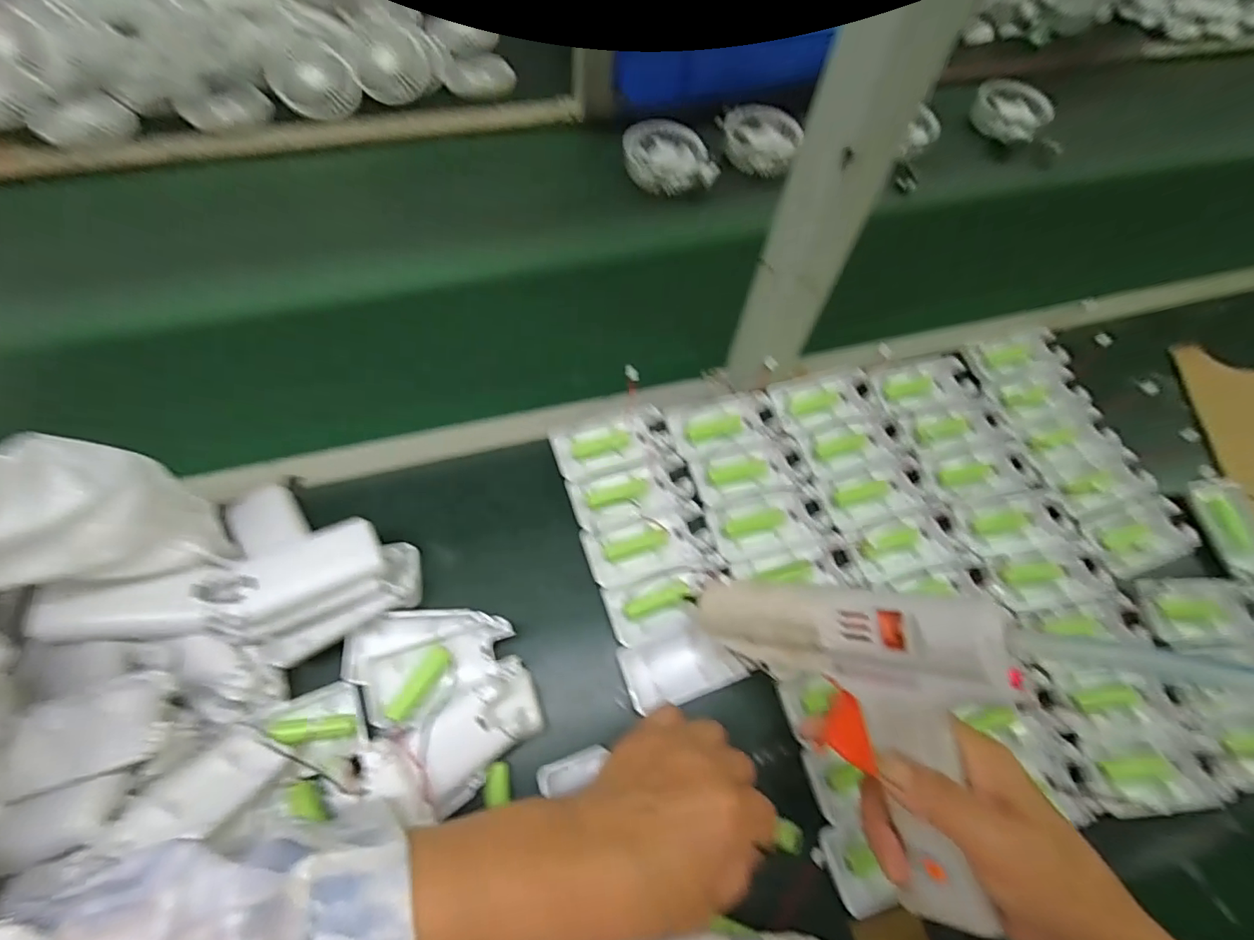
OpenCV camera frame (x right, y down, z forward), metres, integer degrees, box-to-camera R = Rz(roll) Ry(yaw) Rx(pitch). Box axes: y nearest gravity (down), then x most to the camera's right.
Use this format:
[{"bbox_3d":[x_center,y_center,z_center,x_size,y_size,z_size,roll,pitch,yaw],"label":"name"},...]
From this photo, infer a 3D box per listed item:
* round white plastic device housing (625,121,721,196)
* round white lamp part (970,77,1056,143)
[{"bbox_3d":[0.046,-0.361,0.621,0.093,0.023,0.108,-9,66,-9],"label":"round white plastic device housing"},{"bbox_3d":[0.469,-0.441,0.659,0.061,0.017,0.092,-39,65,21],"label":"round white lamp part"}]

